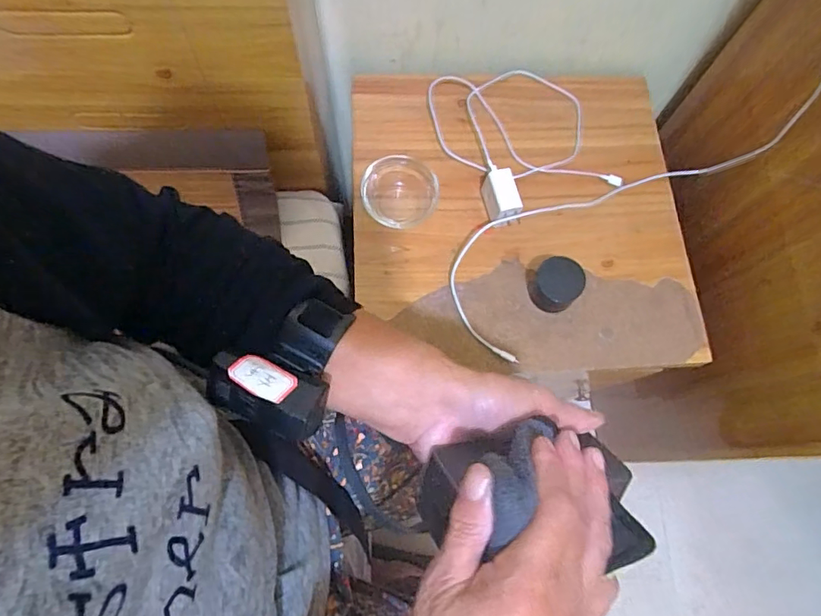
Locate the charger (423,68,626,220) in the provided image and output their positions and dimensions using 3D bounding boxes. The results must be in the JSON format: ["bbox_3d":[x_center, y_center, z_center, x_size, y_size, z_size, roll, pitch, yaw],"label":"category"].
[{"bbox_3d":[0.141,-0.219,0.630,0.195,0.040,0.217,-18,74,-7],"label":"charger"}]

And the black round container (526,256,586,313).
[{"bbox_3d":[0.166,-0.028,0.573,0.050,0.043,0.053,0,73,-2],"label":"black round container"}]

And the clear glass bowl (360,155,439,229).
[{"bbox_3d":[-0.011,-0.141,0.604,0.094,0.029,0.080,-18,74,-7],"label":"clear glass bowl"}]

